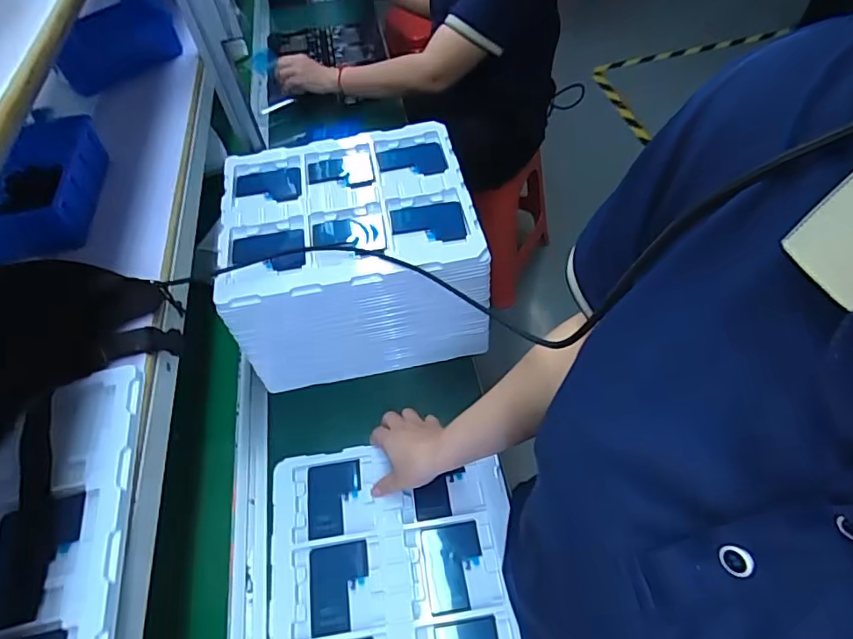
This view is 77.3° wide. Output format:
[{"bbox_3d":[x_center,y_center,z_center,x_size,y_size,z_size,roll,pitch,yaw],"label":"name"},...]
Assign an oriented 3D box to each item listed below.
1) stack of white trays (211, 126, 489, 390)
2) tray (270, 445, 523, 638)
[{"bbox_3d":[-0.101,-0.093,0.759,0.313,0.191,0.269,-10,53,-4],"label":"stack of white trays"},{"bbox_3d":[-0.035,0.286,0.586,0.267,0.015,0.309,-9,53,-3],"label":"tray"}]

